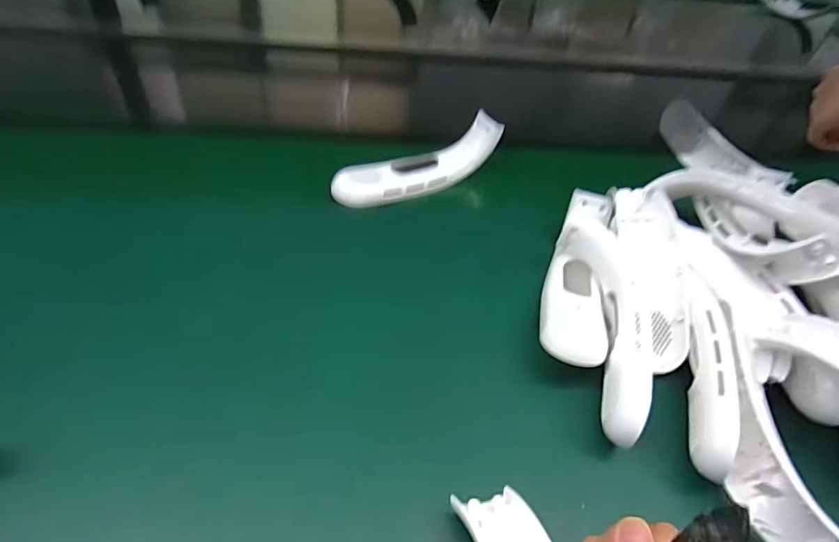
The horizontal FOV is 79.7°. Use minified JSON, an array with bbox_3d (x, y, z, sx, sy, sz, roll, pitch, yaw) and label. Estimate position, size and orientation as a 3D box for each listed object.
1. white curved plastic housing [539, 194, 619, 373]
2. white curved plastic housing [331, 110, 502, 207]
[{"bbox_3d":[0.141,0.005,0.452,0.056,0.048,0.198,13,47,5],"label":"white curved plastic housing"},{"bbox_3d":[-0.002,-0.122,0.559,0.196,0.058,0.050,-21,53,-25],"label":"white curved plastic housing"}]

